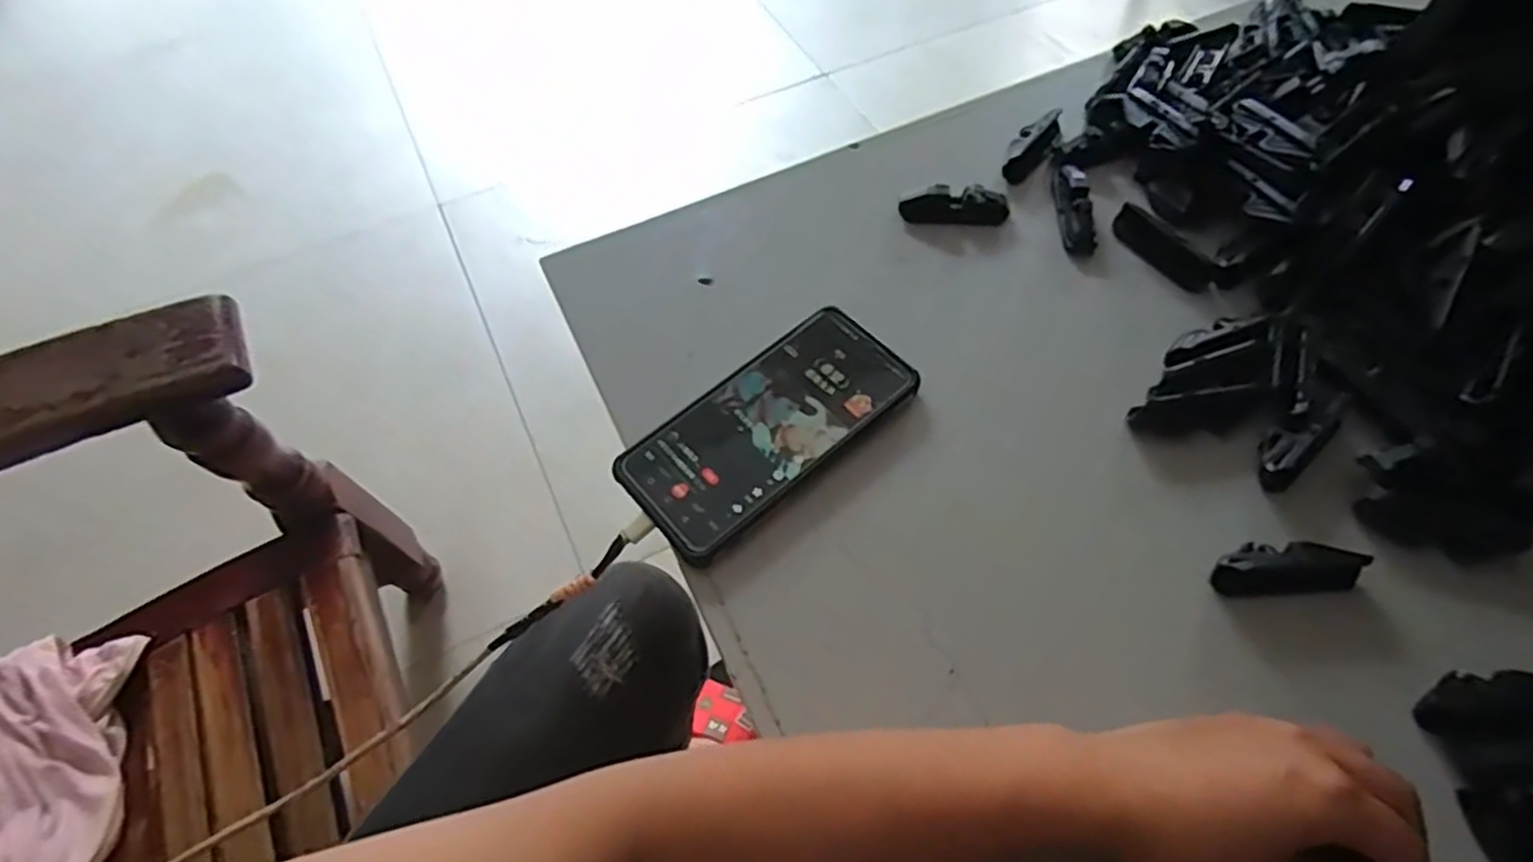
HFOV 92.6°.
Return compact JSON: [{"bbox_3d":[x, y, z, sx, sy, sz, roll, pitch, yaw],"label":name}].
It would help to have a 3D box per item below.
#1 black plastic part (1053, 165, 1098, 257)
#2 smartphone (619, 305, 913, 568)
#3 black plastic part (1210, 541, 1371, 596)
[{"bbox_3d":[0.206,-0.153,0.491,0.018,0.021,0.077,-1,60,2],"label":"black plastic part"},{"bbox_3d":[0.002,-0.003,0.415,0.167,0.013,0.080,-38,65,-18],"label":"smartphone"},{"bbox_3d":[0.259,0.067,0.362,0.072,0.018,0.024,-4,60,1],"label":"black plastic part"}]

